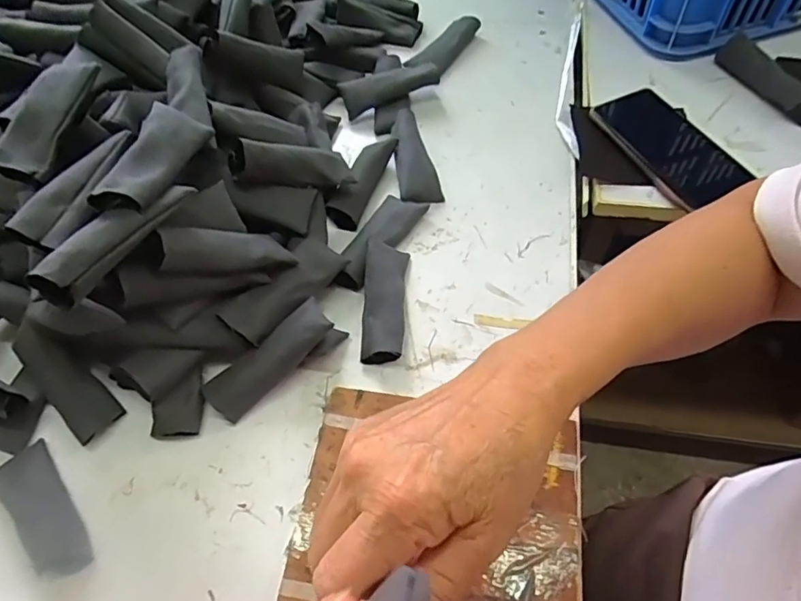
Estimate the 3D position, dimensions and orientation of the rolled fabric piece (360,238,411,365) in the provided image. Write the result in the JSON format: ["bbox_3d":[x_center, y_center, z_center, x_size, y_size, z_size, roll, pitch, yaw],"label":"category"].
[{"bbox_3d":[-0.012,0.000,0.432,0.033,0.029,0.104,1,57,4],"label":"rolled fabric piece"}]

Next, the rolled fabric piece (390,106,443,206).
[{"bbox_3d":[0.014,-0.138,0.517,0.038,0.026,0.106,-9,57,-2],"label":"rolled fabric piece"}]

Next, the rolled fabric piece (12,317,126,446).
[{"bbox_3d":[-0.254,0.059,0.406,0.036,0.013,0.099,-40,85,-20],"label":"rolled fabric piece"}]

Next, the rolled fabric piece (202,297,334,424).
[{"bbox_3d":[-0.098,0.044,0.402,0.106,0.019,0.033,-42,62,0],"label":"rolled fabric piece"}]

